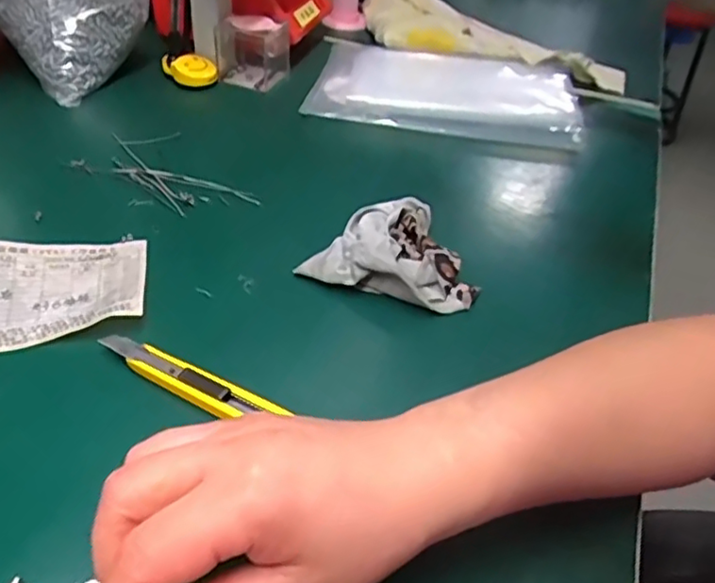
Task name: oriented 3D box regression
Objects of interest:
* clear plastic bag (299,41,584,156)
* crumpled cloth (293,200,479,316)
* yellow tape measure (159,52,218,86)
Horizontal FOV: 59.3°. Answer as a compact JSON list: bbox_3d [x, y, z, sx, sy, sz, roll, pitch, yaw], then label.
[{"bbox_3d":[0.087,-0.211,0.643,0.267,0.035,0.201,10,41,6],"label":"clear plastic bag"},{"bbox_3d":[0.032,-0.025,0.420,0.104,0.029,0.097,26,45,22],"label":"crumpled cloth"},{"bbox_3d":[-0.171,-0.225,0.629,0.059,0.018,0.038,24,44,20],"label":"yellow tape measure"}]

